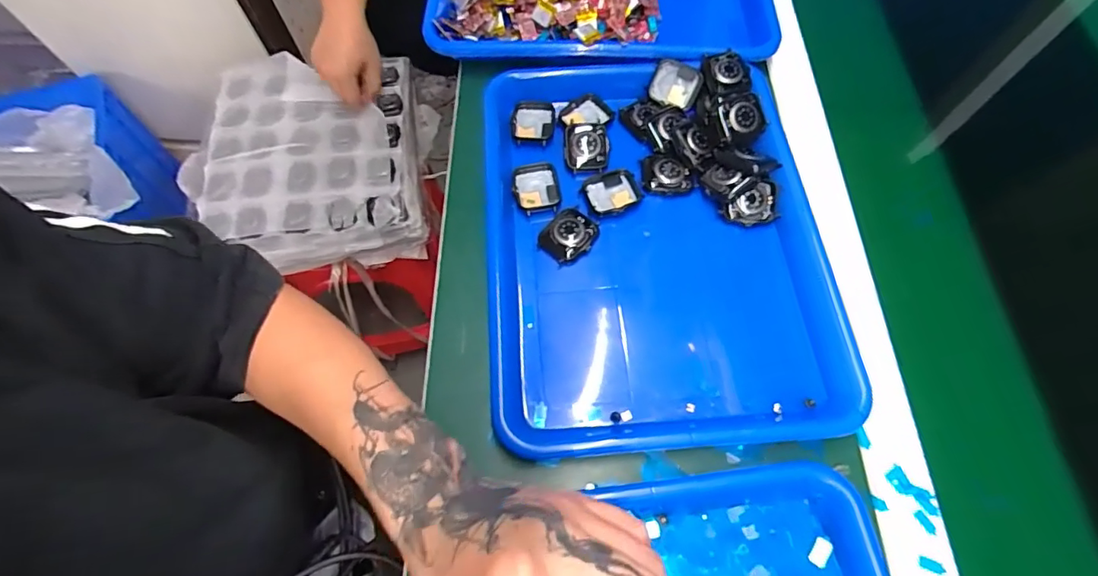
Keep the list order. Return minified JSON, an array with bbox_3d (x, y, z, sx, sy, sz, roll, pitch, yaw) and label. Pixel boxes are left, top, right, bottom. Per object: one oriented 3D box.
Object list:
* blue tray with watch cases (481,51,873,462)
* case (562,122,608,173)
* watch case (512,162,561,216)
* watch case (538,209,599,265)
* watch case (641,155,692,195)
[{"bbox_3d":[0.079,-0.044,0.407,0.262,0.039,0.334,-5,65,0],"label":"blue tray with watch cases"},{"bbox_3d":[0.031,-0.123,0.440,0.038,0.012,0.044,1,65,3],"label":"case"},{"bbox_3d":[-0.010,-0.082,0.430,0.037,0.014,0.045,-11,65,-3],"label":"watch case"},{"bbox_3d":[0.016,-0.042,0.409,0.038,0.012,0.044,38,72,18],"label":"watch case"},{"bbox_3d":[0.100,-0.097,0.430,0.040,0.009,0.036,2,65,3],"label":"watch case"}]

